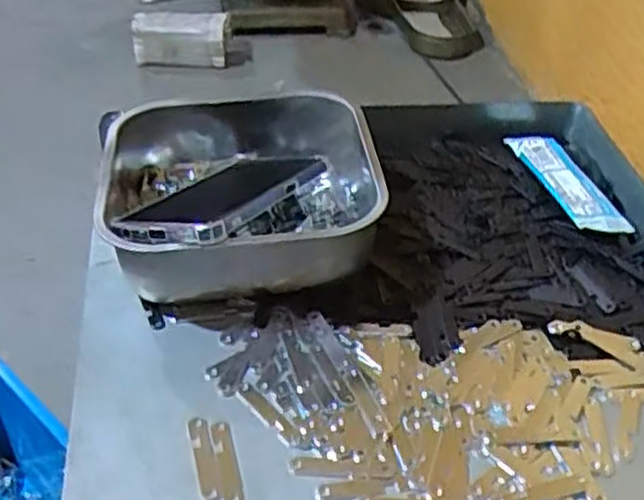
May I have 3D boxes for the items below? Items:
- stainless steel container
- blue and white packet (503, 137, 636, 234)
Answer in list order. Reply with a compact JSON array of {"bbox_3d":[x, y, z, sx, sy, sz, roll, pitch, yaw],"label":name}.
[{"bbox_3d":[-0.052,-0.039,0.547,0.181,0.074,0.188,-4,39,-10],"label":"stainless steel container"},{"bbox_3d":[0.187,-0.055,0.613,0.039,0.014,0.130,-6,40,-12],"label":"blue and white packet"}]

